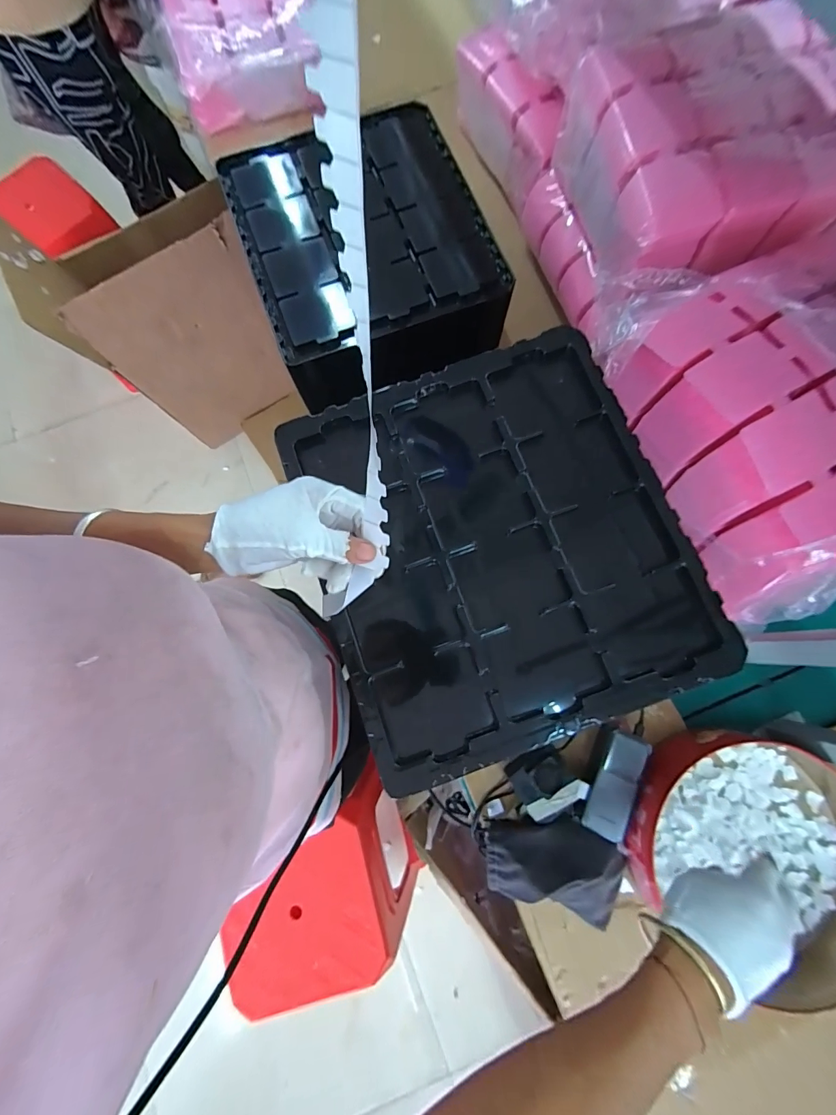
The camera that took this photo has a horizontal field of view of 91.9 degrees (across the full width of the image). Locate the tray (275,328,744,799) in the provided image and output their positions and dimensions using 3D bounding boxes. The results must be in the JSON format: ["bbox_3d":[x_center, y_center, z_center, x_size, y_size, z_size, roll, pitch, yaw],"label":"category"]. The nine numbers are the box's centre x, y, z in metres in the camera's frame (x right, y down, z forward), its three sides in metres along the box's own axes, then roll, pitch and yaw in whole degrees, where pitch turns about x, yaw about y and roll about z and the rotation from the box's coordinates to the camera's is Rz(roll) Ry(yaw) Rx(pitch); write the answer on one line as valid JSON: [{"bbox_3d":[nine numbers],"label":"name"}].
[{"bbox_3d":[0.071,-0.016,0.393,0.331,0.028,0.361,-21,79,-3],"label":"tray"}]

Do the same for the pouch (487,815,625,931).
[{"bbox_3d":[0.174,0.394,0.511,0.177,0.048,0.108,17,80,5],"label":"pouch"}]

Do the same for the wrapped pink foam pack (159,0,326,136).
[{"bbox_3d":[-0.364,-1.096,0.839,0.310,0.097,0.386,-14,79,-1],"label":"wrapped pink foam pack"}]

